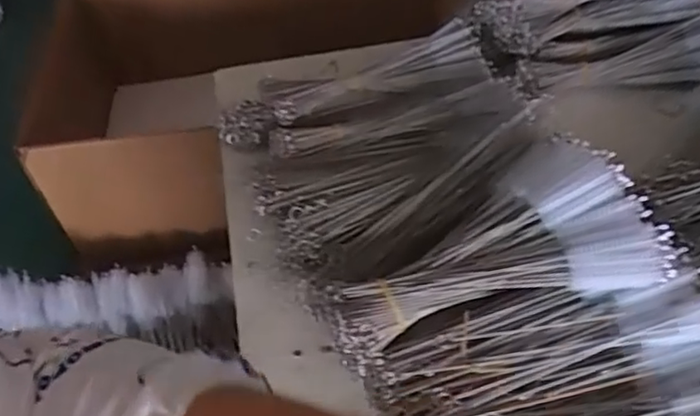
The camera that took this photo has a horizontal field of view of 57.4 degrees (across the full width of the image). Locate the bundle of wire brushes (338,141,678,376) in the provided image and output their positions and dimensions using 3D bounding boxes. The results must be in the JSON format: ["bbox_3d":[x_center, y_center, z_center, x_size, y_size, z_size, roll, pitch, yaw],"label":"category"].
[{"bbox_3d":[0.084,0.027,0.409,0.202,0.044,0.109,-23,47,2],"label":"bundle of wire brushes"}]

